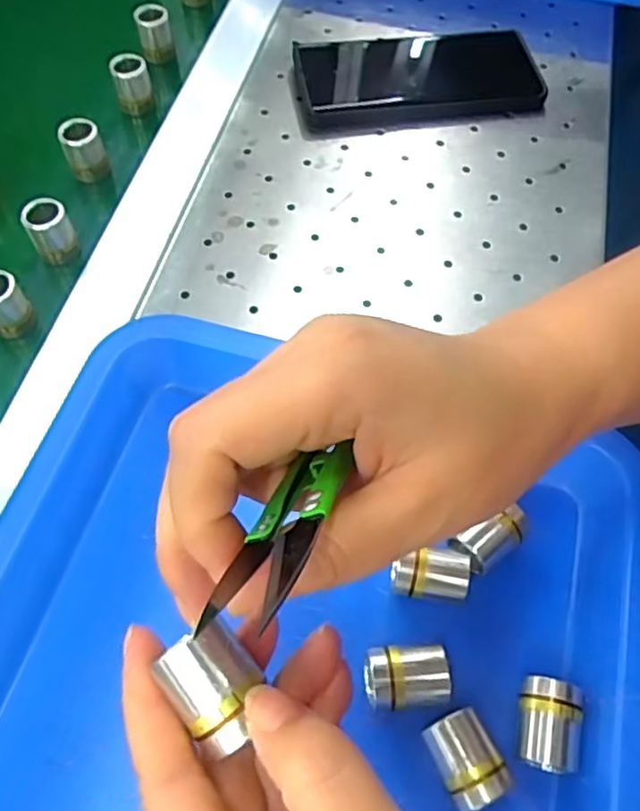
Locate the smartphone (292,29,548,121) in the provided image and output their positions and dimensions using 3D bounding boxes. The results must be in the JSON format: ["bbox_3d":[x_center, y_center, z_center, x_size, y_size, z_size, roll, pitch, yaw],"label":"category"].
[{"bbox_3d":[0.068,-0.231,0.454,0.163,0.013,0.083,-6,61,-4],"label":"smartphone"}]

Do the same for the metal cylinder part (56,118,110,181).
[{"bbox_3d":[-0.147,-0.159,0.407,0.023,0.032,0.018,-25,64,-14],"label":"metal cylinder part"}]

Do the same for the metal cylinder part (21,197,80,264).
[{"bbox_3d":[-0.154,-0.099,0.374,0.023,0.033,0.019,-29,65,-16],"label":"metal cylinder part"}]

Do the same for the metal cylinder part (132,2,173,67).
[{"bbox_3d":[-0.118,-0.266,0.468,0.023,0.031,0.022,-15,62,-9],"label":"metal cylinder part"}]

